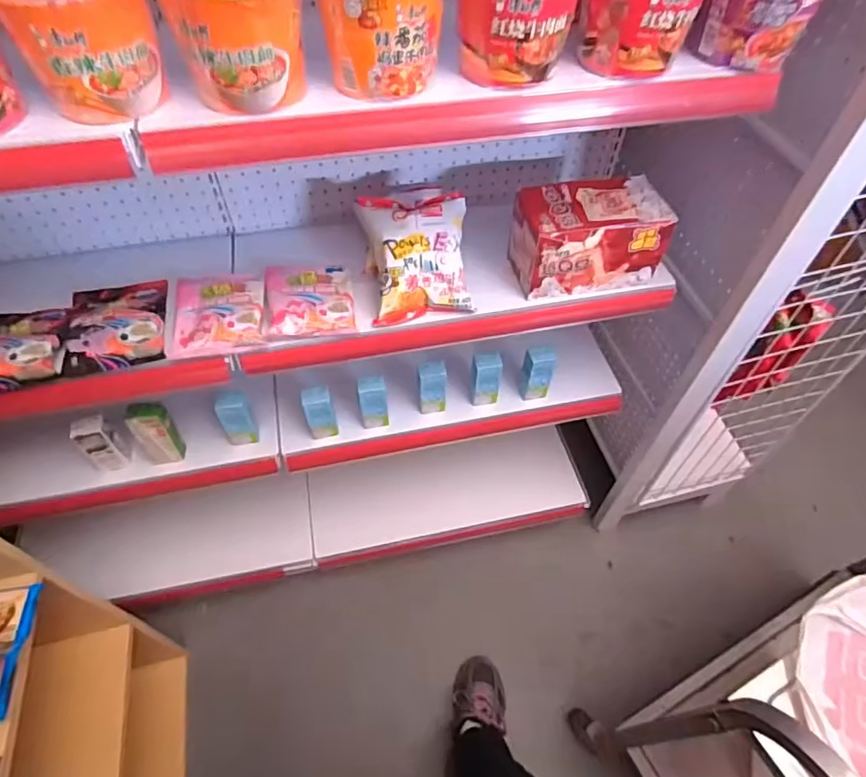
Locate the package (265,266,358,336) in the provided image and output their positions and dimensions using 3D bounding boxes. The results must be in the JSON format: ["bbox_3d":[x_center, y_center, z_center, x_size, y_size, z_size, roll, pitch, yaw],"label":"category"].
[{"bbox_3d":[-0.186,-0.137,0.819,0.126,0.020,0.148,-8,55,-7],"label":"package"}]

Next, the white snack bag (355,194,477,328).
[{"bbox_3d":[-0.022,-0.191,0.795,0.149,0.181,0.060,-7,13,-5],"label":"white snack bag"}]

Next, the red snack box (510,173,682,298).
[{"bbox_3d":[0.230,-0.231,0.830,0.206,0.121,0.113,-9,55,-7],"label":"red snack box"}]

